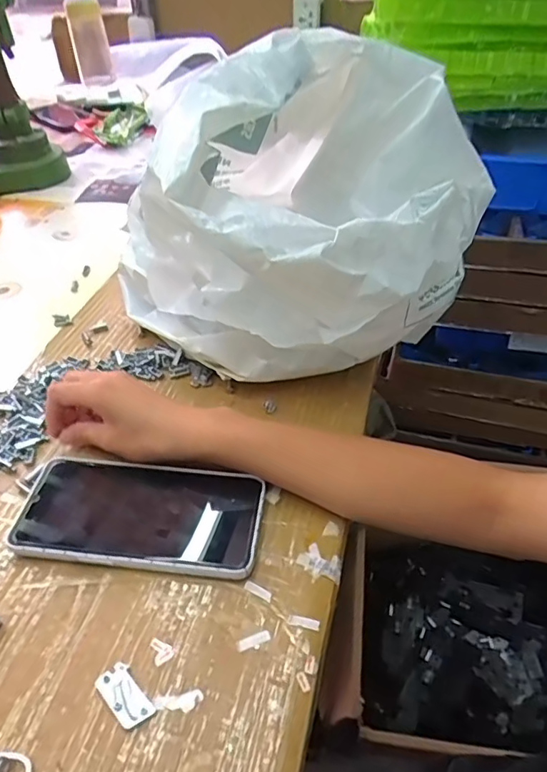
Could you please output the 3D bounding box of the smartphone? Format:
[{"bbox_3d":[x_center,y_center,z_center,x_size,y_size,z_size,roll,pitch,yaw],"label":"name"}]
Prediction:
[{"bbox_3d":[-0.091,0.089,0.377,0.163,0.015,0.079,3,43,6],"label":"smartphone"}]

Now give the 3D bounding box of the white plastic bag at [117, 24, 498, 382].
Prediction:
[{"bbox_3d":[0.020,-0.154,0.486,0.272,0.228,0.292,24,49,26],"label":"white plastic bag"}]

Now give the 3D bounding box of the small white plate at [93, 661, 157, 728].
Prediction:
[{"bbox_3d":[-0.082,0.170,0.295,0.019,0.004,0.034,-32,50,-28],"label":"small white plate"}]

